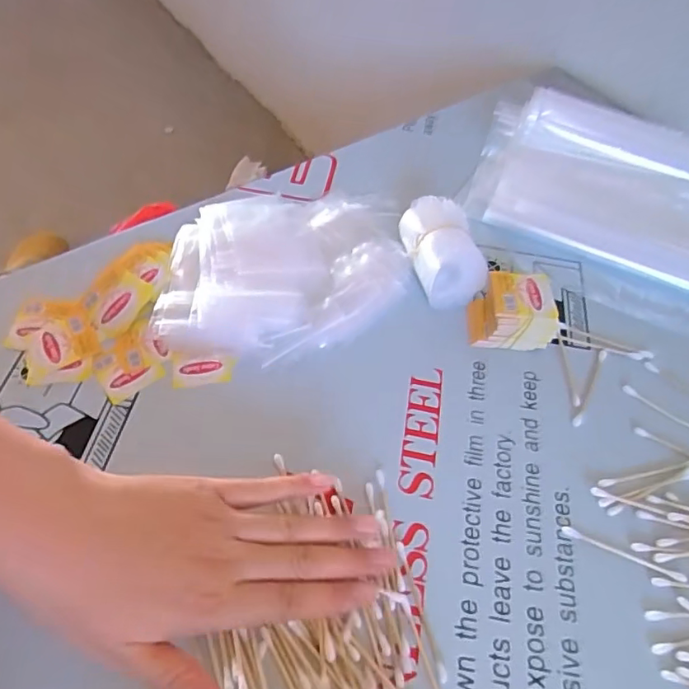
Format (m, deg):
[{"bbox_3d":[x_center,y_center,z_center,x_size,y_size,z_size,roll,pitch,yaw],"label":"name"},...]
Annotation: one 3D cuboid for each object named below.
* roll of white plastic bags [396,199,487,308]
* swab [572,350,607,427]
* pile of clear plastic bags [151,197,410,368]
[{"bbox_3d":[0.076,-0.076,0.425,0.048,0.042,0.083,-9,57,-11],"label":"roll of white plastic bags"},{"bbox_3d":[0.176,0.029,0.389,0.006,0.004,0.073,28,58,14],"label":"swab"},{"bbox_3d":[-0.043,-0.063,0.424,0.185,0.024,0.162,-2,56,-7],"label":"pile of clear plastic bags"}]

